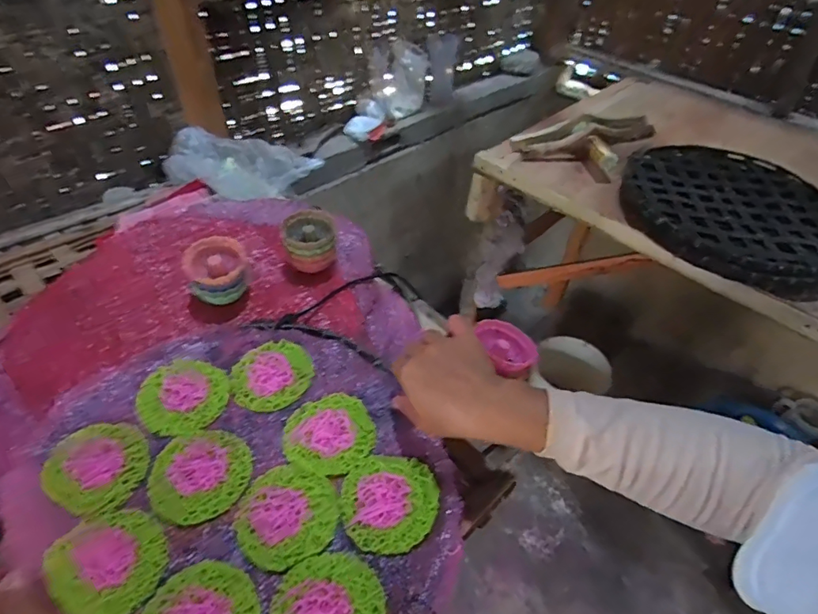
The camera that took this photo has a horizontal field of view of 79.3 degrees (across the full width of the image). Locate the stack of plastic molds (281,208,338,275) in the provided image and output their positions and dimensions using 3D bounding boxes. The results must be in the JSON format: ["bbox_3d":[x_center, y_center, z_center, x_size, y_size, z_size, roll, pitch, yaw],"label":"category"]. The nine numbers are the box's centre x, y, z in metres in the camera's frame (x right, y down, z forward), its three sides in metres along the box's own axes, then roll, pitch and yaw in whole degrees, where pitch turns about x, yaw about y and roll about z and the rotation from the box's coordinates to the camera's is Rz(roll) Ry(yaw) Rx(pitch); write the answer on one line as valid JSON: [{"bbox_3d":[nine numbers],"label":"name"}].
[{"bbox_3d":[-0.116,-0.074,0.580,0.060,0.059,0.051,-3,45,-10],"label":"stack of plastic molds"}]

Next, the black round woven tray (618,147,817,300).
[{"bbox_3d":[0.562,-0.163,0.851,0.345,0.070,0.379,3,44,-3],"label":"black round woven tray"}]

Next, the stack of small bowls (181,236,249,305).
[{"bbox_3d":[-0.209,-0.039,0.540,0.062,0.051,0.054,-14,48,-20],"label":"stack of small bowls"}]

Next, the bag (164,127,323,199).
[{"bbox_3d":[-0.246,-0.197,0.724,0.215,0.066,0.120,11,44,5],"label":"bag"}]

